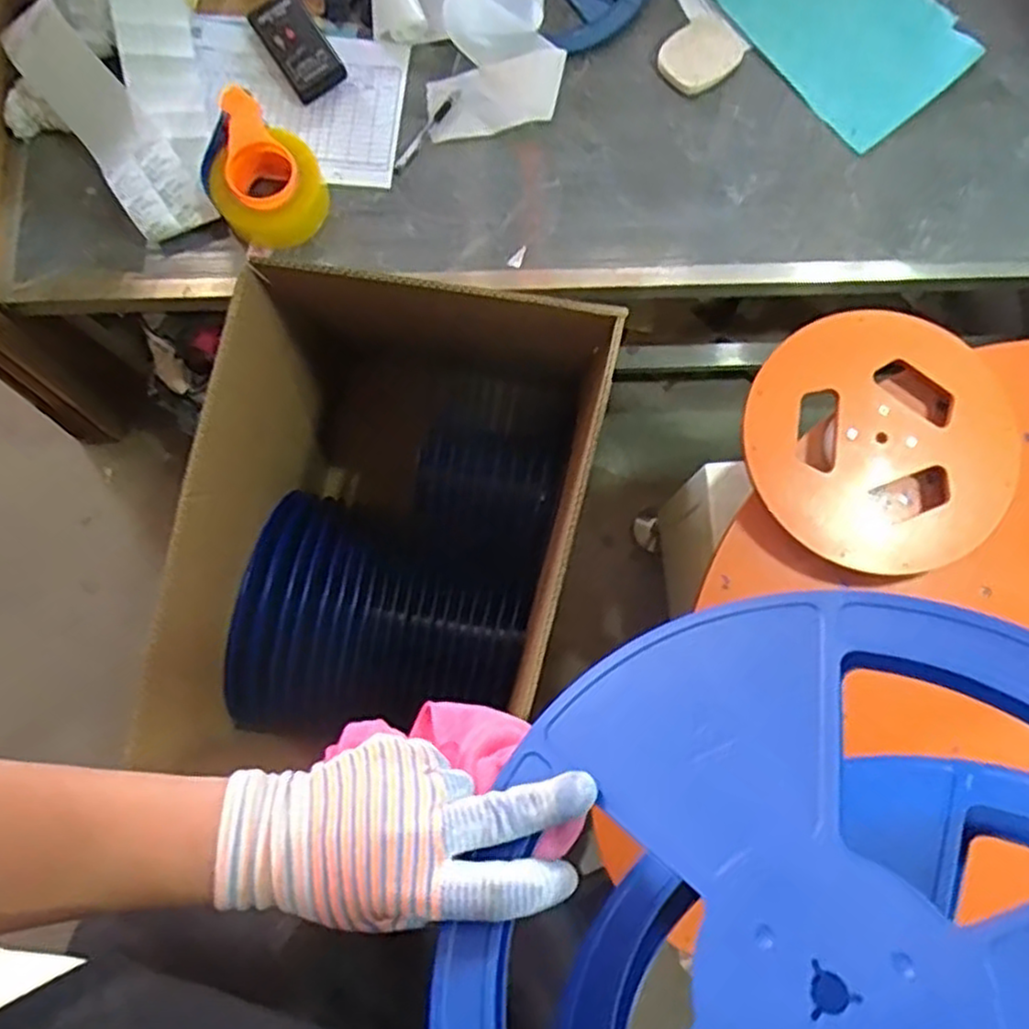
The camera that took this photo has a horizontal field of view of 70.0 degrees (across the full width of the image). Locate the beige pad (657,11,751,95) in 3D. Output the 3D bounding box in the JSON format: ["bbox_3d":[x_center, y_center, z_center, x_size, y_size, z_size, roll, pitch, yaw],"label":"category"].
[{"bbox_3d":[0.235,-0.583,0.932,0.105,0.007,0.083,-43,82,-6],"label":"beige pad"}]

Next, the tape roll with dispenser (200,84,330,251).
[{"bbox_3d":[-0.311,-0.414,0.886,0.131,0.059,0.175,-40,81,-5],"label":"tape roll with dispenser"}]

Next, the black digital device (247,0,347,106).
[{"bbox_3d":[-0.273,-0.591,0.929,0.069,0.019,0.145,-34,81,-4],"label":"black digital device"}]

